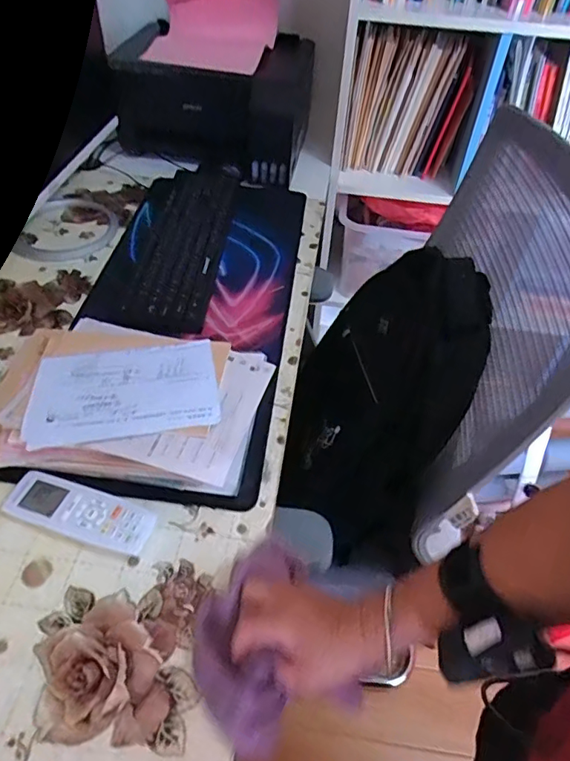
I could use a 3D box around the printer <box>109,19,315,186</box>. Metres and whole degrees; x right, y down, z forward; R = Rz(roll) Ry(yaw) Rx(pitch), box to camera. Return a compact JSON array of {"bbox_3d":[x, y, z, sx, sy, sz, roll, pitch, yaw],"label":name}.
[{"bbox_3d":[-0.130,-0.569,1.066,0.348,0.181,0.263,12,50,7],"label":"printer"}]

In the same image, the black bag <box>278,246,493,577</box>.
[{"bbox_3d":[0.127,0.016,0.758,0.228,0.335,0.389,9,49,4],"label":"black bag"}]

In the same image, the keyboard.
[{"bbox_3d":[-0.162,-0.246,0.873,0.122,0.020,0.452,4,47,0],"label":"keyboard"}]

